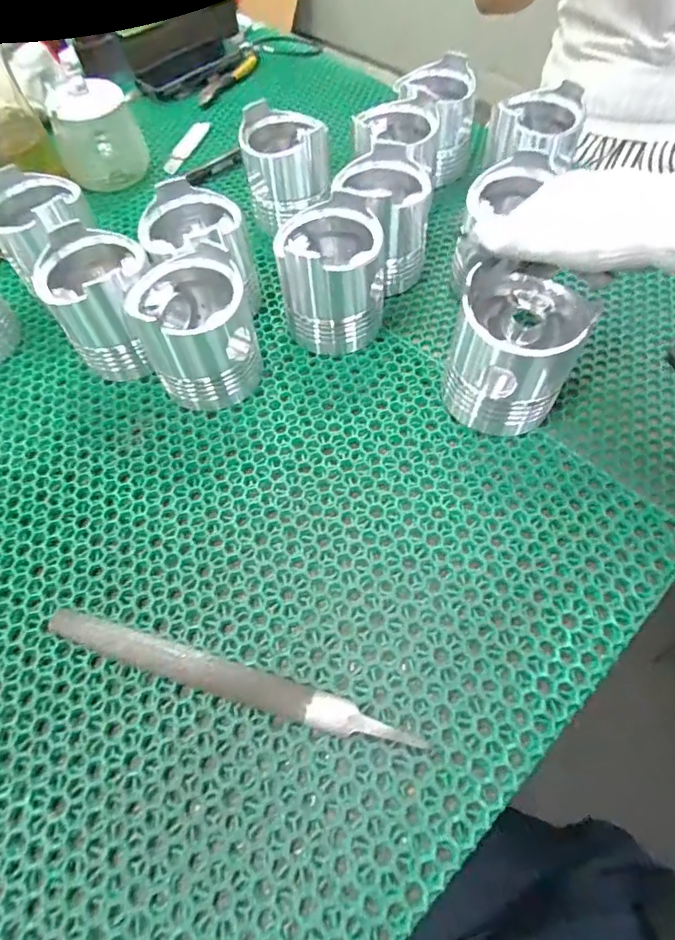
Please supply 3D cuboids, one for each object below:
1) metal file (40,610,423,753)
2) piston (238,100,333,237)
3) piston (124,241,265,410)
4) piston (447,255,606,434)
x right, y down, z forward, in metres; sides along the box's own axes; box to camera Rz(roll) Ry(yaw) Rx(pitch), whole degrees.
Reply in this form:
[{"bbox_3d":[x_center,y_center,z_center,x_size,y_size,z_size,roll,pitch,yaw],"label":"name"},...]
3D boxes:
[{"bbox_3d":[-0.070,0.123,0.302,0.233,0.009,0.019,13,61,12],"label":"metal file"},{"bbox_3d":[-0.054,-0.309,0.518,0.081,0.085,0.081,-17,60,-6],"label":"piston"},{"bbox_3d":[-0.109,-0.112,0.399,0.085,0.092,0.086,-12,59,-3],"label":"piston"},{"bbox_3d":[0.130,-0.089,0.373,0.083,0.086,0.085,18,62,14],"label":"piston"}]

